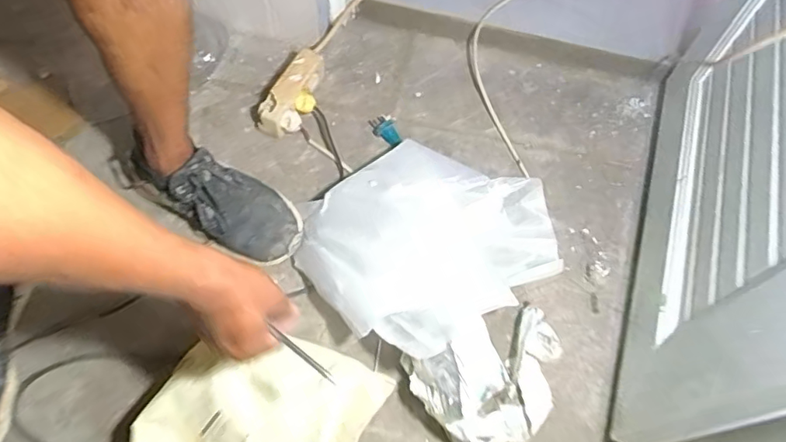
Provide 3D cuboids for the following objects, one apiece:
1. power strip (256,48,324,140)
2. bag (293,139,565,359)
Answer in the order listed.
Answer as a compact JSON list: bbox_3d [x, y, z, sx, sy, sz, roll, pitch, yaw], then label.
[{"bbox_3d":[-0.162,-0.208,0.892,0.059,0.063,0.158,24,62,11],"label":"power strip"},{"bbox_3d":[0.055,0.023,0.754,0.333,0.095,0.265,-34,67,-19],"label":"bag"}]

